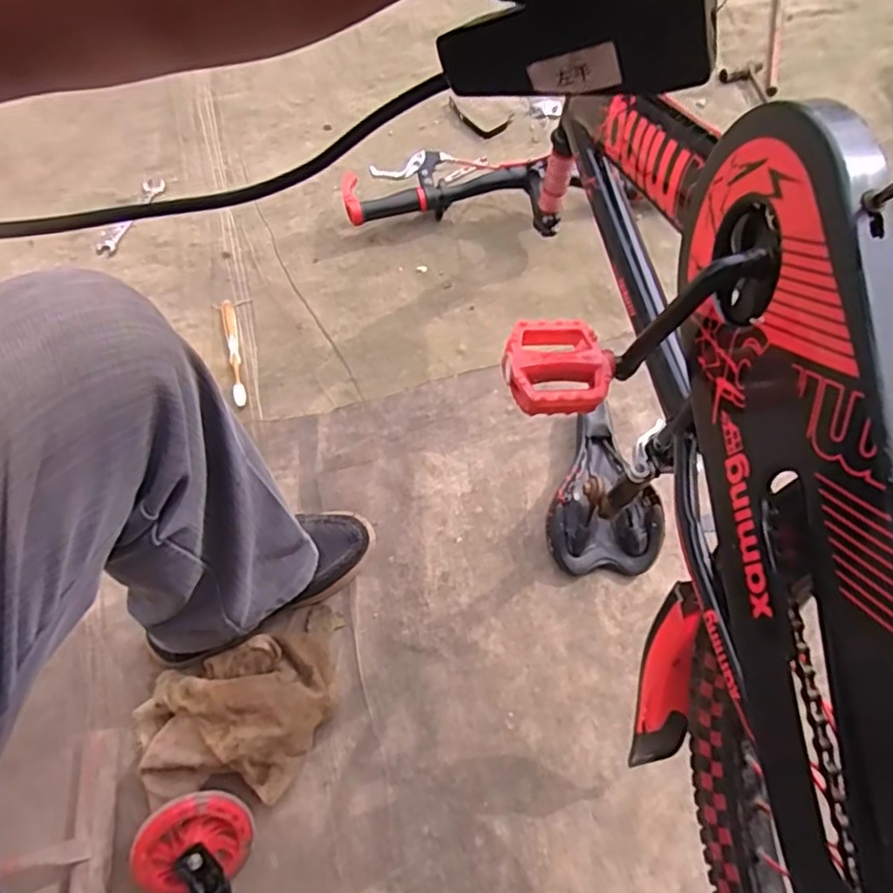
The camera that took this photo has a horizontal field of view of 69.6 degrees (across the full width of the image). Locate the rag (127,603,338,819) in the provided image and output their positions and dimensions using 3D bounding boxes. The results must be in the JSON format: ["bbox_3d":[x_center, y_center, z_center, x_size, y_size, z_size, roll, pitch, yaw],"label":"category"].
[{"bbox_3d":[-0.210,0.286,0.681,0.237,0.090,0.162,-25,70,-11],"label":"rag"}]

